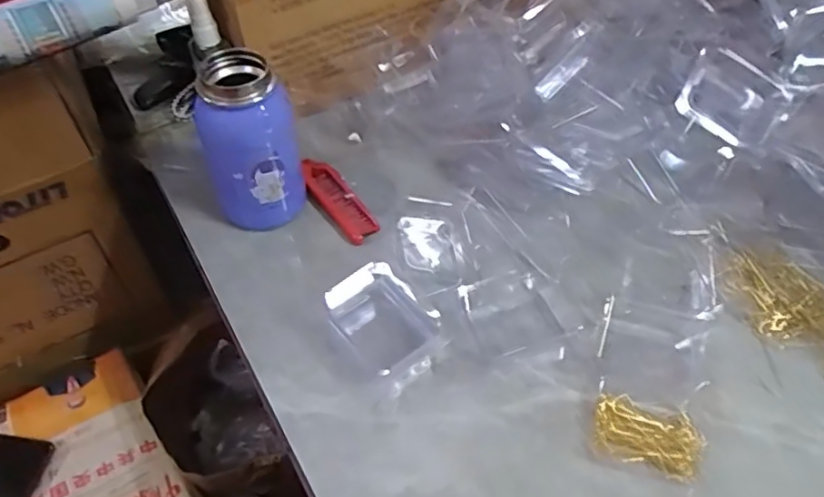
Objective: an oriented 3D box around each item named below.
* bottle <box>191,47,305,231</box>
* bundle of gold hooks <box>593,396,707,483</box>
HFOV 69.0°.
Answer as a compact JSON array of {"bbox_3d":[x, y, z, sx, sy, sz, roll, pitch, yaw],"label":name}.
[{"bbox_3d":[-0.130,-0.081,0.486,0.072,0.135,0.061,-12,52,-11],"label":"bottle"},{"bbox_3d":[0.158,0.126,0.401,0.066,0.012,0.043,12,52,9],"label":"bundle of gold hooks"}]

